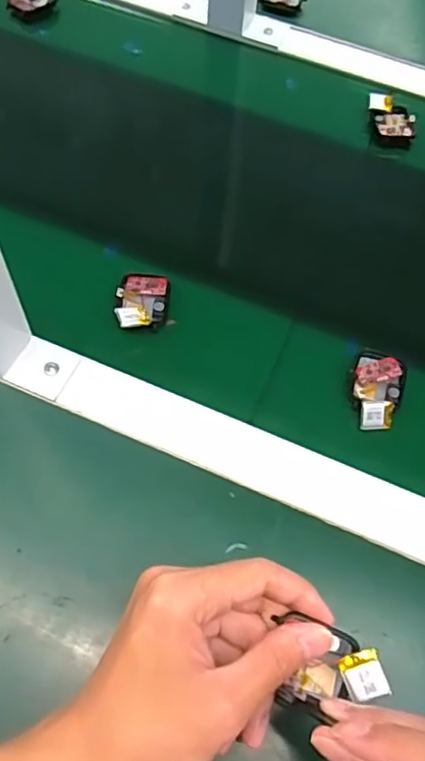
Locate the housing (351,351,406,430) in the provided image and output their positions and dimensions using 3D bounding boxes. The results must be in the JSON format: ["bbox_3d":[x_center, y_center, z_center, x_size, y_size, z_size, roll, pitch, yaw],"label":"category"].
[{"bbox_3d":[0.116,0.008,0.418,0.036,0.012,0.059,17,62,5],"label":"housing"}]

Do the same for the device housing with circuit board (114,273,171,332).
[{"bbox_3d":[-0.052,-0.057,0.441,0.036,0.018,0.053,6,62,0],"label":"device housing with circuit board"}]

